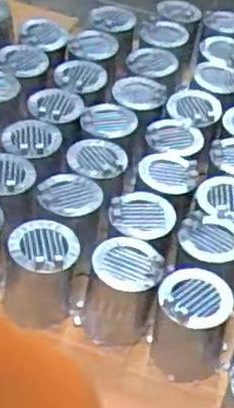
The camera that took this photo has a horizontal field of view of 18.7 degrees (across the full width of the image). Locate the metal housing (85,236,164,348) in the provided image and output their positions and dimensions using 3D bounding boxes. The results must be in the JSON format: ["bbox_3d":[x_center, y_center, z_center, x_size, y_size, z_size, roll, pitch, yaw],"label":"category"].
[{"bbox_3d":[0.009,0.109,0.908,0.082,0.108,0.082,5,42,-3],"label":"metal housing"}]

